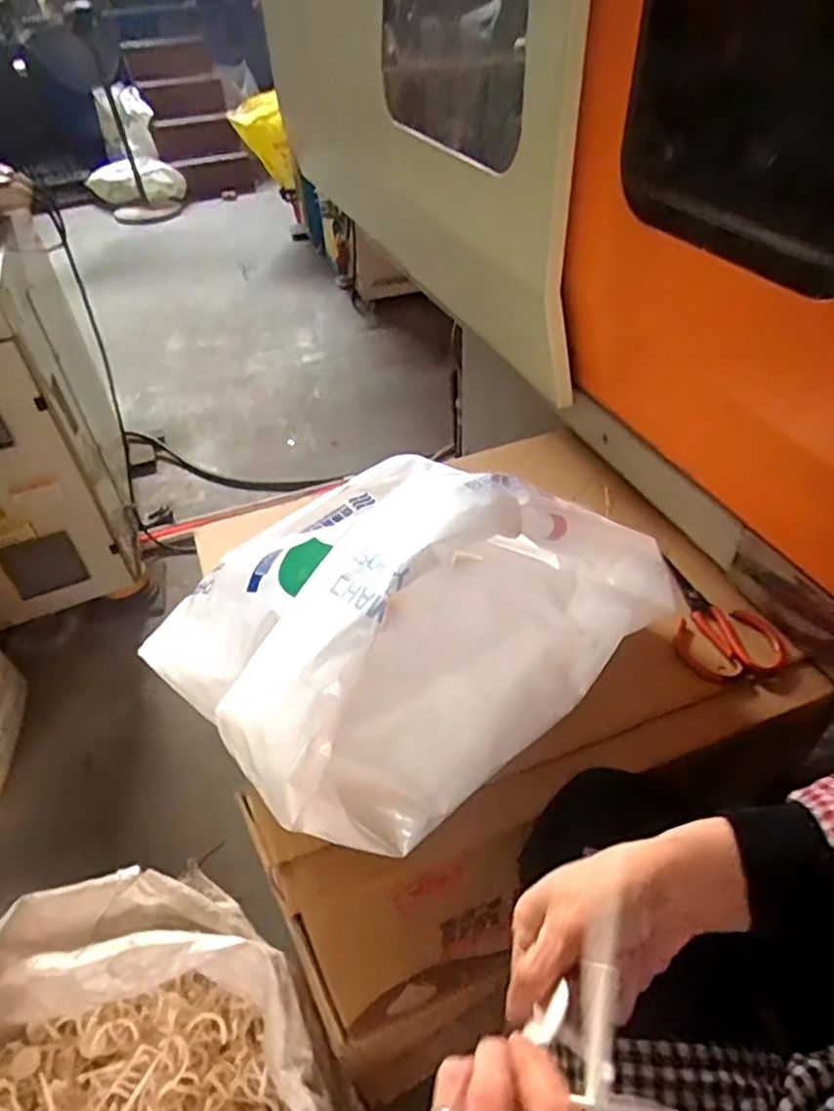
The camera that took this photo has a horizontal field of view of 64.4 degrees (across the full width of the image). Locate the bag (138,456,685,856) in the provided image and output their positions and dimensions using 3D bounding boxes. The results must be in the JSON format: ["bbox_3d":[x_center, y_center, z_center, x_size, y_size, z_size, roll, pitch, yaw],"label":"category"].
[{"bbox_3d":[-0.027,0.008,0.694,0.481,0.264,0.414,-35,52,-29],"label":"bag"}]

